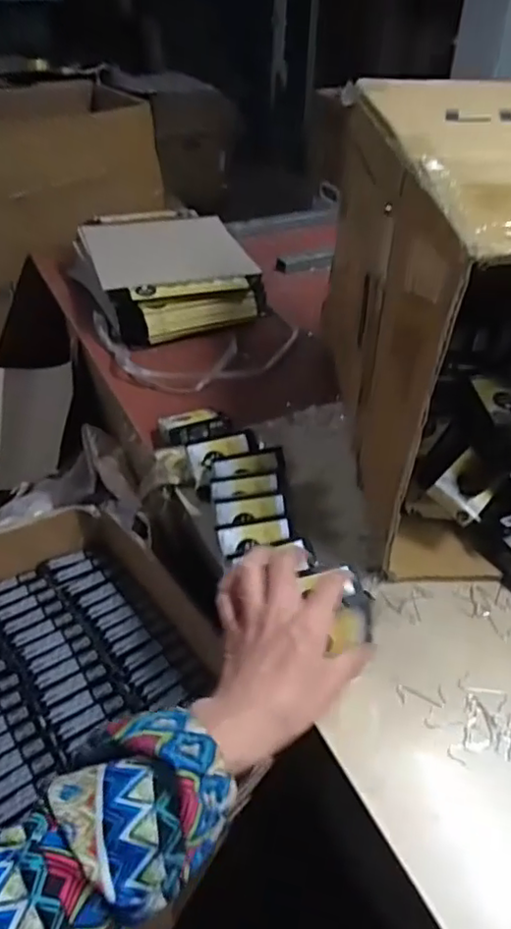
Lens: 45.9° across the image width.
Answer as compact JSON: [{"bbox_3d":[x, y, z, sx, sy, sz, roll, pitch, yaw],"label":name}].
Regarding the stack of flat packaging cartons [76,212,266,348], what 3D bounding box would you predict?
[{"bbox_3d":[-0.149,-0.320,0.988,0.257,0.083,0.343,-13,41,-16],"label":"stack of flat packaging cartons"}]

